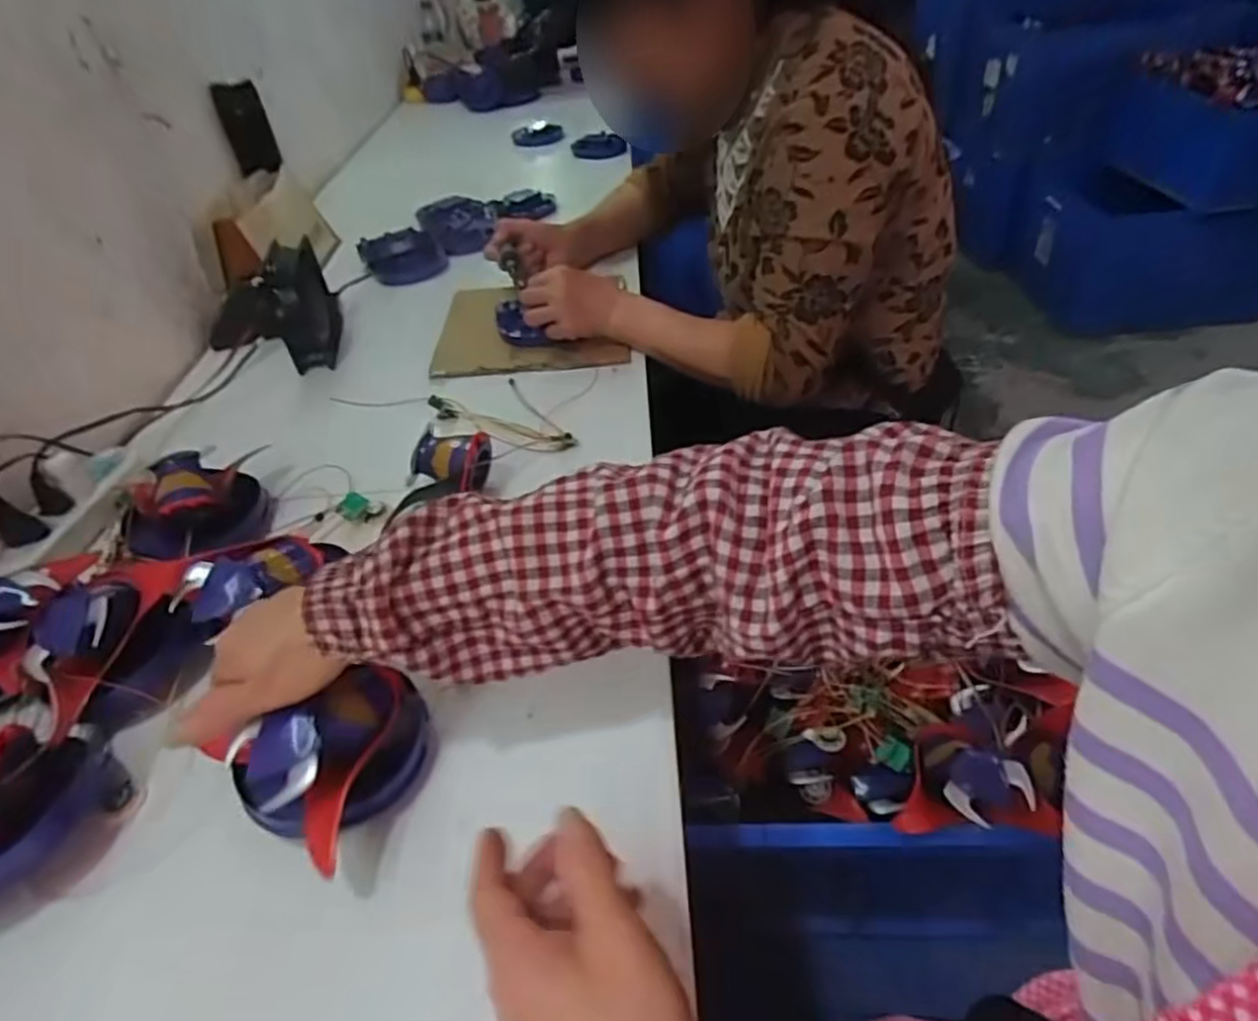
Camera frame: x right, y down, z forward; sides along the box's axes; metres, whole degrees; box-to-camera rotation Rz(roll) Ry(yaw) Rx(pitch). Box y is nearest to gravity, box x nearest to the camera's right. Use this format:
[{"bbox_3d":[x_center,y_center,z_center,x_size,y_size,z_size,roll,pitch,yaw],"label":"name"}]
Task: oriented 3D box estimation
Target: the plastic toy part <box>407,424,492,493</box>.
[{"bbox_3d":[-0.158,-0.036,0.625,0.062,0.057,0.053,7,44,11],"label":"plastic toy part"}]

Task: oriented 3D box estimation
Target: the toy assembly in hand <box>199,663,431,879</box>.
[{"bbox_3d":[-0.165,0.149,0.401,0.106,0.066,0.090,-22,45,-18],"label":"toy assembly in hand"}]

